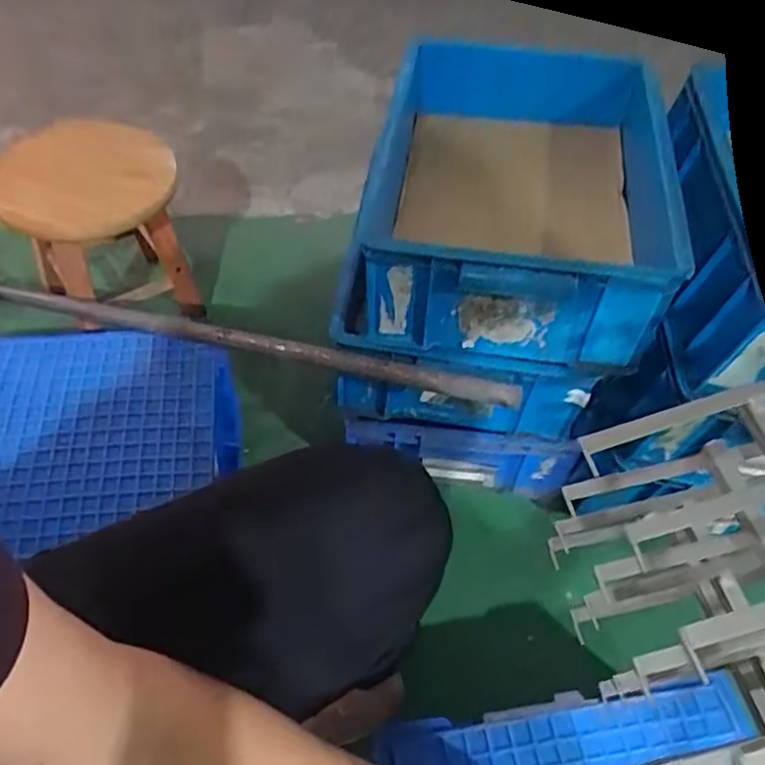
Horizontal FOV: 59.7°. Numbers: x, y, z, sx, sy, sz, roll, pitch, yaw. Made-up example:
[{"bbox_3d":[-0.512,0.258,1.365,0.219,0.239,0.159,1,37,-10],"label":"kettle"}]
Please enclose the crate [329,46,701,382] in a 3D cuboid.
[{"bbox_3d":[0.133,-0.216,0.743,0.298,0.183,0.377,9,52,3],"label":"crate"}]

